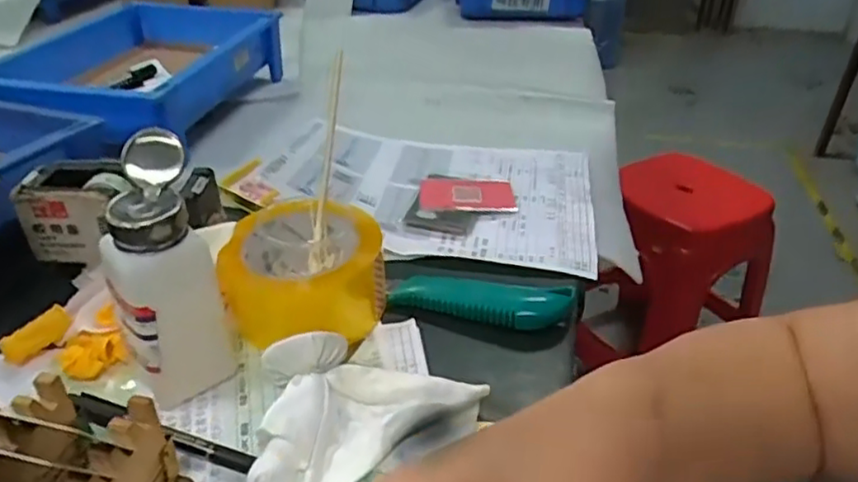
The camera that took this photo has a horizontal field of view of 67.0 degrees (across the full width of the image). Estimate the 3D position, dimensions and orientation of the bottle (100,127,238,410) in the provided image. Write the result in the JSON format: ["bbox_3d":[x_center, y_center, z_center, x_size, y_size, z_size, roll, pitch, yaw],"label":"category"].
[{"bbox_3d":[-0.151,0.017,0.371,0.059,0.136,0.061,-11,35,-19],"label":"bottle"}]

